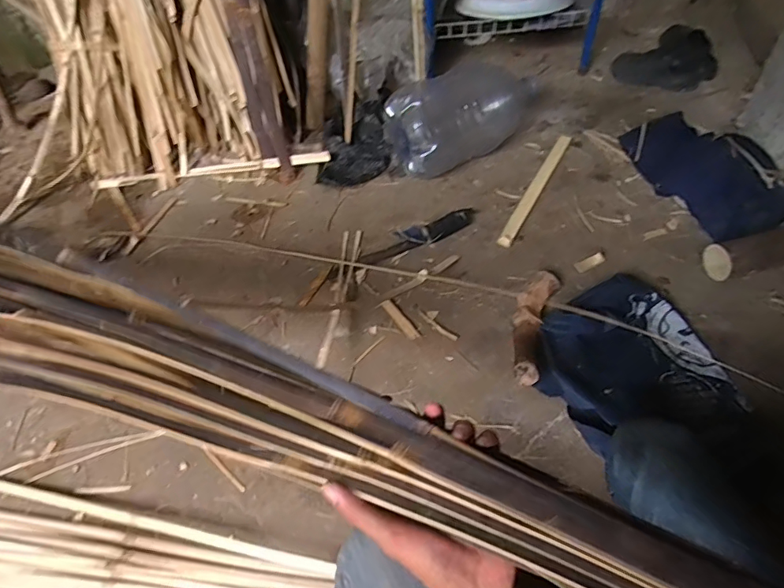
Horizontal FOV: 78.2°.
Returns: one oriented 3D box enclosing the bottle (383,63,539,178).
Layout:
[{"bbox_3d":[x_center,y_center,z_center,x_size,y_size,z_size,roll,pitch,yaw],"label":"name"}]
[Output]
[{"bbox_3d":[0.188,-0.533,1.404,0.470,0.230,0.222,-36,57,-23],"label":"bottle"}]

